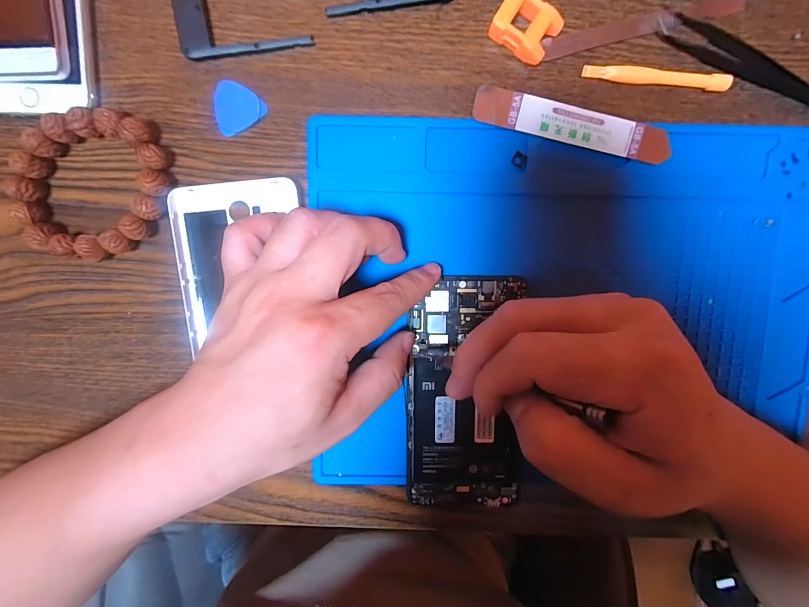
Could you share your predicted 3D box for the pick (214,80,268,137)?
[{"bbox_3d":[-0.097,-0.115,0.200,0.029,0.004,0.027,-25,96,2],"label":"pick"}]

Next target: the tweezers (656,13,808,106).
[{"bbox_3d":[0.199,-0.139,0.201,0.111,0.005,0.018,25,96,-3],"label":"tweezers"}]

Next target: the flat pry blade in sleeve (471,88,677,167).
[{"bbox_3d":[0.098,-0.104,0.201,0.116,0.004,0.020,13,98,-2],"label":"flat pry blade in sleeve"}]

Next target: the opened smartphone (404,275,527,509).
[{"bbox_3d":[0.036,0.058,0.217,0.069,0.005,0.148,-1,97,-1],"label":"opened smartphone"}]

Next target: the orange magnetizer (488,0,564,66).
[{"bbox_3d":[0.067,-0.154,0.193,0.034,0.013,0.025,33,95,-4],"label":"orange magnetizer"}]

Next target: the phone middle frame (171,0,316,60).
[{"bbox_3d":[-0.094,-0.179,0.191,0.072,0.006,0.073,-7,97,0],"label":"phone middle frame"}]

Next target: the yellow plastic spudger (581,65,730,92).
[{"bbox_3d":[0.145,-0.131,0.200,0.083,0.007,0.009,4,97,-1],"label":"yellow plastic spudger"}]

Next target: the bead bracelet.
[{"bbox_3d":[-0.178,-0.066,0.199,0.084,0.016,0.078,0,97,-1],"label":"bead bracelet"}]

